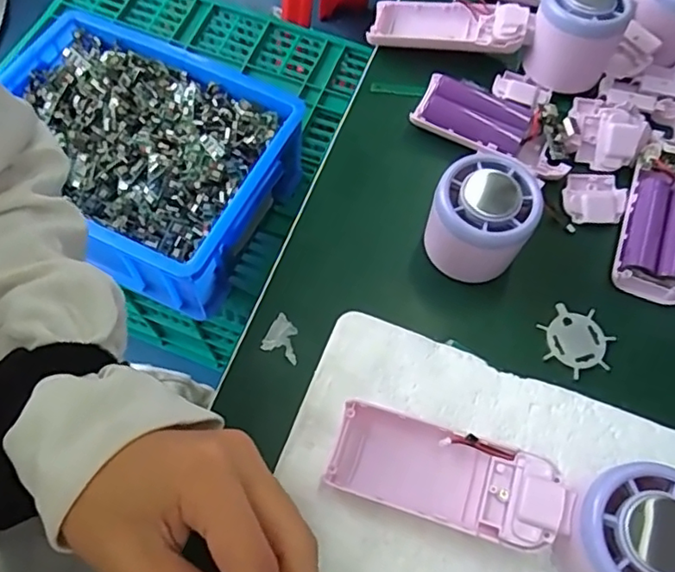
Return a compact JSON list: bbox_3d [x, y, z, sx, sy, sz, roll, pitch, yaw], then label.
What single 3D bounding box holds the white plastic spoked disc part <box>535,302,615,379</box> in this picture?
[{"bbox_3d":[0.135,0.029,0.334,0.038,0.004,0.040,0,65,-1],"label":"white plastic spoked disc part"}]

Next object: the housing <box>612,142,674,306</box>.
[{"bbox_3d":[0.199,-0.042,0.363,0.044,0.019,0.103,20,66,9],"label":"housing"}]

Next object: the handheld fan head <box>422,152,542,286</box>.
[{"bbox_3d":[0.080,-0.036,0.337,0.055,0.060,0.053,28,68,12],"label":"handheld fan head"}]

